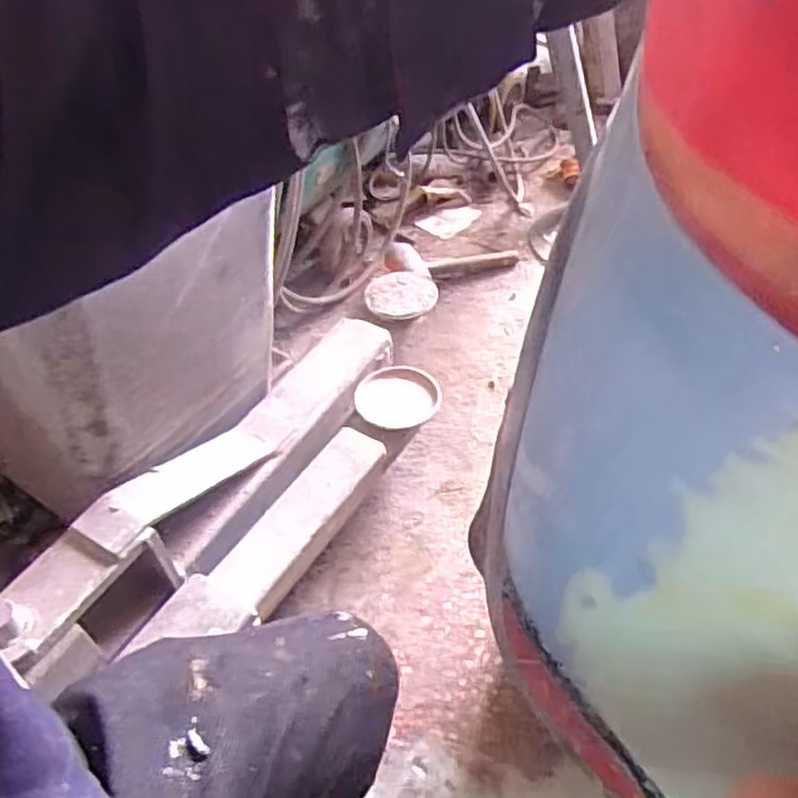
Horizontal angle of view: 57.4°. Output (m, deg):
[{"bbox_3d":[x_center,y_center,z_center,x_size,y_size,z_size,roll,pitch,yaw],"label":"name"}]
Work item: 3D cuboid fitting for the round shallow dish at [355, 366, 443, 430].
[{"bbox_3d":[-0.002,-0.002,1.131,0.129,0.020,0.122,-2,48,2],"label":"round shallow dish"}]

